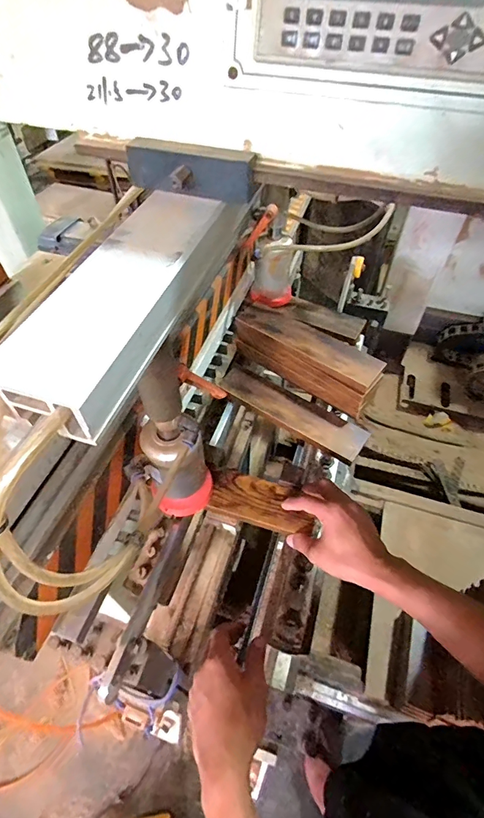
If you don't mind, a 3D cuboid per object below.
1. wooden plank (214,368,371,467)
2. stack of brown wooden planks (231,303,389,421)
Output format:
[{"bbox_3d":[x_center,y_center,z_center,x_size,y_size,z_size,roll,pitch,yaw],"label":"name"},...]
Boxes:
[{"bbox_3d":[0.076,0.002,0.641,0.243,0.020,0.057,29,57,21],"label":"wooden plank"},{"bbox_3d":[0.108,-0.090,0.679,0.255,0.071,0.074,34,59,23],"label":"stack of brown wooden planks"}]

